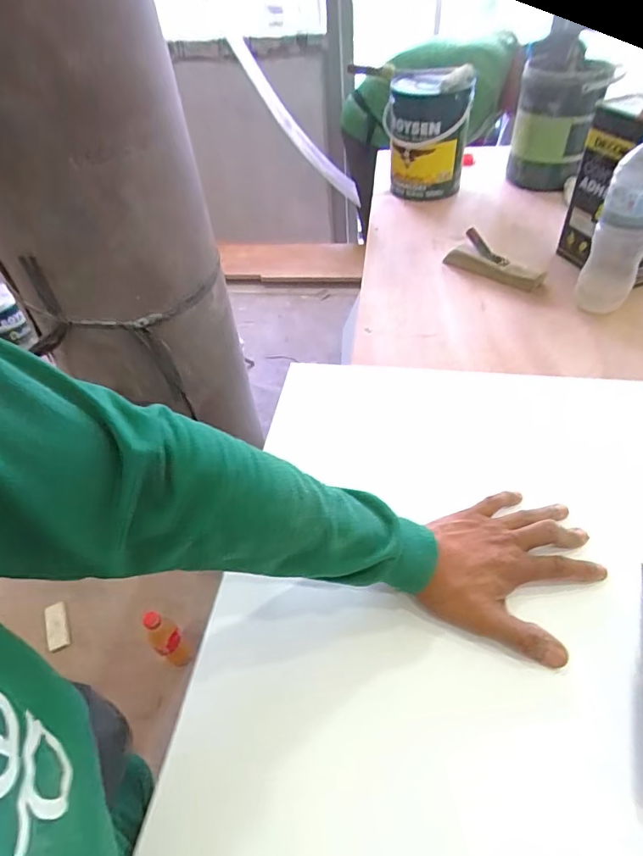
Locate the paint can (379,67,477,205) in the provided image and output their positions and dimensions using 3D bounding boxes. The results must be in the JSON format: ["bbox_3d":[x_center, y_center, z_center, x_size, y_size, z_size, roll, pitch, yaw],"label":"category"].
[{"bbox_3d":[0.246,-0.679,1.136,0.195,0.222,0.161,7,48,11],"label":"paint can"}]

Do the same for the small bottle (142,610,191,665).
[{"bbox_3d":[-0.285,0.411,0.921,0.050,0.227,0.052,-3,47,3],"label":"small bottle"}]

